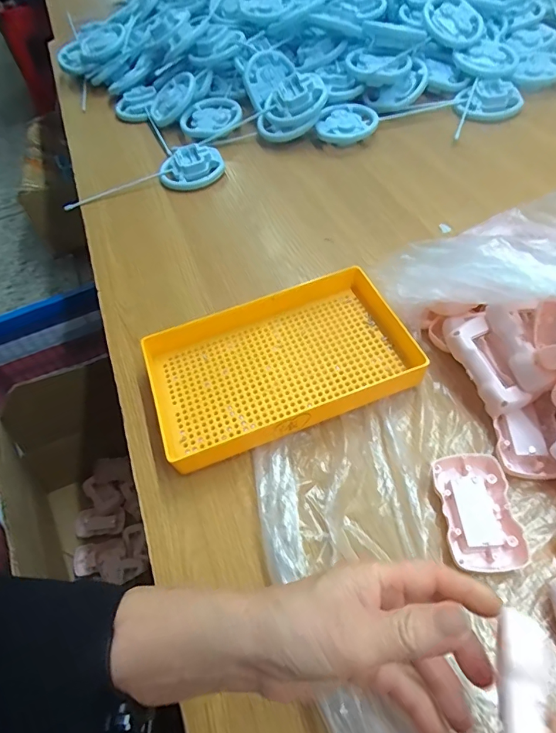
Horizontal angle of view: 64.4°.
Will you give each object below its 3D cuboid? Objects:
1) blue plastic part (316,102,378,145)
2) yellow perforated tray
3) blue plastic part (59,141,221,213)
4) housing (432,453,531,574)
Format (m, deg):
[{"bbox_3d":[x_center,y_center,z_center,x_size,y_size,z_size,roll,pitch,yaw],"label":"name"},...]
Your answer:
[{"bbox_3d":[0.109,-0.389,0.699,0.093,0.024,0.095,-4,54,5],"label":"blue plastic part"},{"bbox_3d":[-0.001,-0.003,0.429,0.250,0.041,0.150,-21,54,-7],"label":"yellow perforated tray"},{"bbox_3d":[-0.204,-0.288,0.669,0.243,0.030,0.070,-16,54,-4],"label":"blue plastic part"},{"bbox_3d":[0.155,0.112,0.344,0.052,0.013,0.087,-8,54,3],"label":"housing"}]

